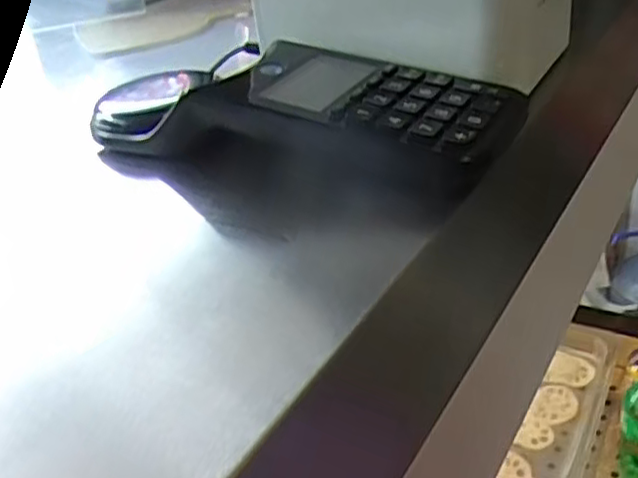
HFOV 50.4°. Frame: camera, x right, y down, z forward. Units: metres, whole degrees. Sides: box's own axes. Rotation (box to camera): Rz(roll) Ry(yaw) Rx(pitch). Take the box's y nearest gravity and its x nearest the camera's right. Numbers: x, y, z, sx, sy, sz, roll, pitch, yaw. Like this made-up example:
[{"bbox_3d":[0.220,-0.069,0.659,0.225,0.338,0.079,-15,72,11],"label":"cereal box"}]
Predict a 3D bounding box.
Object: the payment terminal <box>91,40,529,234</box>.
[{"bbox_3d":[-0.012,-0.050,0.325,0.198,0.065,0.074,8,33,25],"label":"payment terminal"}]

